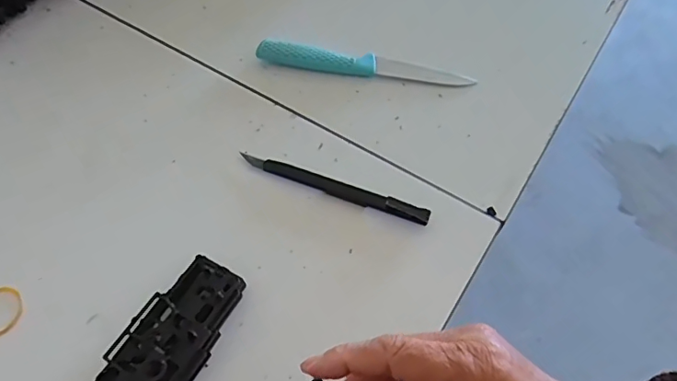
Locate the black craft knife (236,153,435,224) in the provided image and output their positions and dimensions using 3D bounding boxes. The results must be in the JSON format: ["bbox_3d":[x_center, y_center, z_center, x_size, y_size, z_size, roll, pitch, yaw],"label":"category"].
[{"bbox_3d":[-0.004,-0.004,0.380,0.144,0.012,0.014,18,60,11],"label":"black craft knife"}]

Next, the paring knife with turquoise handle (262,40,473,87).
[{"bbox_3d":[0.021,-0.109,0.441,0.177,0.016,0.023,7,59,5],"label":"paring knife with turquoise handle"}]

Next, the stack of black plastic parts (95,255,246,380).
[{"bbox_3d":[-0.106,0.098,0.310,0.048,0.025,0.125,28,63,17],"label":"stack of black plastic parts"}]

